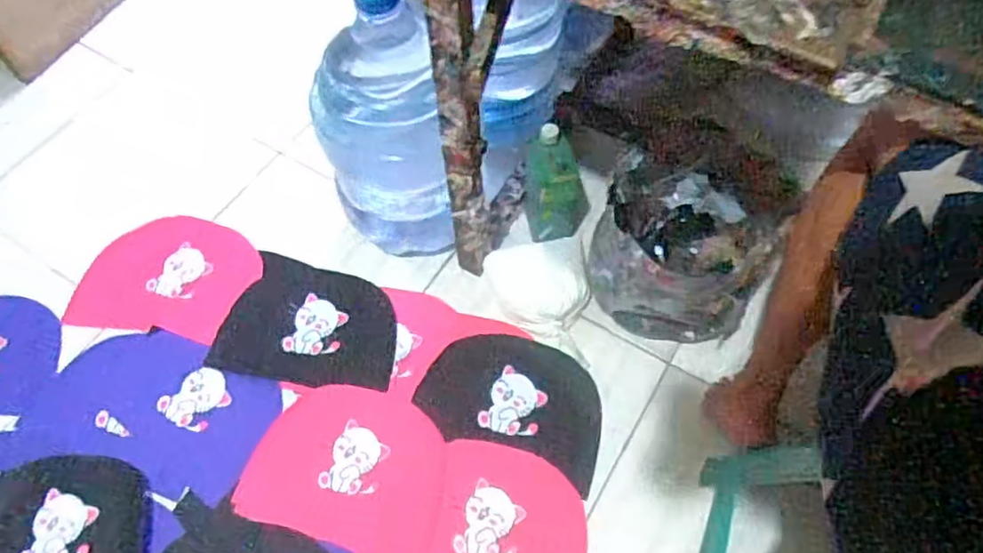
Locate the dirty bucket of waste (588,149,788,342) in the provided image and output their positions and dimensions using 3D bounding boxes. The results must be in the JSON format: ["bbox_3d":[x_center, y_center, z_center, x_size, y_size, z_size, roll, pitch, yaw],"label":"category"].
[{"bbox_3d":[0.268,-0.032,0.967,0.223,0.242,0.201,6,62,5],"label":"dirty bucket of waste"}]

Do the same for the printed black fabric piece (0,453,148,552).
[{"bbox_3d":[-0.612,0.350,0.919,0.281,0.009,0.196,-1,62,1],"label":"printed black fabric piece"}]

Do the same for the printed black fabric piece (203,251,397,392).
[{"bbox_3d":[-0.291,0.068,1.078,0.283,0.006,0.213,6,62,5],"label":"printed black fabric piece"}]

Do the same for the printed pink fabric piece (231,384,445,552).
[{"bbox_3d":[-0.200,0.275,0.966,0.281,0.012,0.223,16,63,10],"label":"printed pink fabric piece"}]

